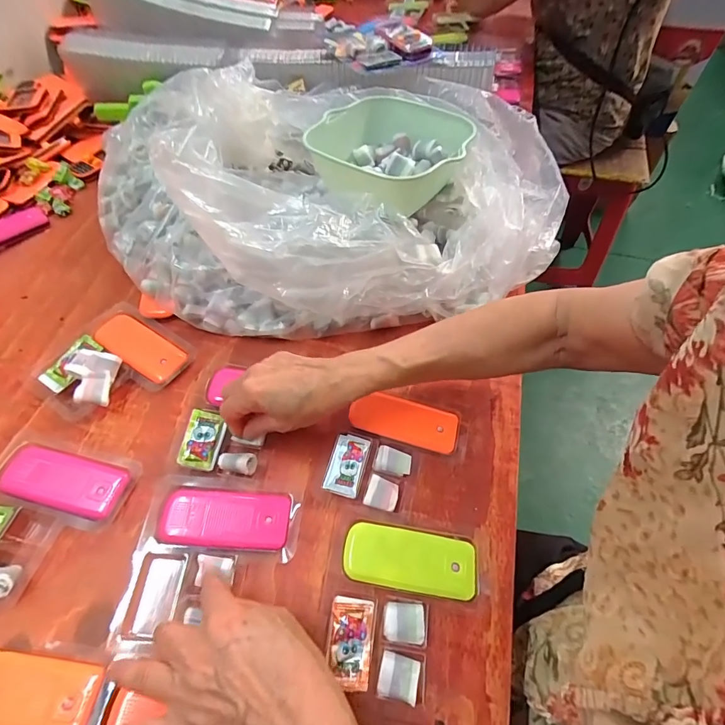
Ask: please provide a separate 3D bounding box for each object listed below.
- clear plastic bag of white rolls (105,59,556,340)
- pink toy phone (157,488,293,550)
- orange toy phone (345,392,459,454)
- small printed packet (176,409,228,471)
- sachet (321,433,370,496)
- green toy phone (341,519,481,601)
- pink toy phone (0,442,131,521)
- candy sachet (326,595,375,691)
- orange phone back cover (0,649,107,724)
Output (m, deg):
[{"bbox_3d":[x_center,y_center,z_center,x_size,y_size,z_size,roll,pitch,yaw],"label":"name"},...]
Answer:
[{"bbox_3d":[-0.052,-0.228,0.506,0.566,0.161,0.421,17,57,11],"label":"clear plastic bag of white rolls"},{"bbox_3d":[-0.114,0.133,0.345,0.103,0.020,0.044,2,56,1],"label":"pink toy phone"},{"bbox_3d":[0.041,0.055,0.392,0.102,0.007,0.044,17,59,1],"label":"orange toy phone"},{"bbox_3d":[-0.145,0.070,0.370,0.034,0.005,0.052,14,57,-8],"label":"small printed packet"},{"bbox_3d":[-0.014,0.094,0.370,0.030,0.014,0.054,12,56,8],"label":"sachet"},{"bbox_3d":[0.039,0.161,0.330,0.105,0.018,0.044,7,56,5],"label":"green toy phone"},{"bbox_3d":[-0.265,0.106,0.361,0.104,0.024,0.046,12,56,7],"label":"pink toy phone"},{"bbox_3d":[-0.008,0.199,0.290,0.031,0.012,0.052,10,58,-5],"label":"candy sachet"},{"bbox_3d":[-0.232,0.229,0.279,0.102,0.019,0.043,6,56,4],"label":"orange phone back cover"}]

